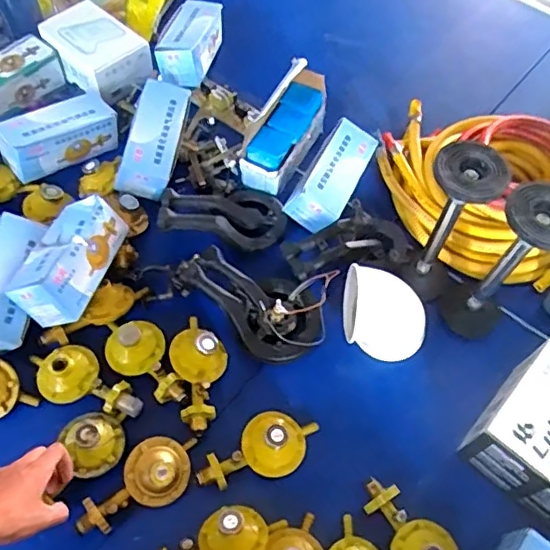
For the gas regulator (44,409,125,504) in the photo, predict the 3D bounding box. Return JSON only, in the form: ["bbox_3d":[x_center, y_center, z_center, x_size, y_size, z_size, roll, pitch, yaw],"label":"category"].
[{"bbox_3d":[-0.234,0.212,0.741,0.076,0.045,0.078,-25,62,-20],"label":"gas regulator"}]

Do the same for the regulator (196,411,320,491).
[{"bbox_3d":[-0.018,0.231,0.748,0.171,0.058,0.081,-29,63,-20],"label":"regulator"}]

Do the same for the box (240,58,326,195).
[{"bbox_3d":[0.018,-0.247,0.997,0.084,0.143,0.218,27,62,11],"label":"box"}]

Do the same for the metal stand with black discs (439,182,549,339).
[{"bbox_3d":[0.312,-0.005,0.786,0.099,0.266,0.087,29,60,15],"label":"metal stand with black discs"}]

